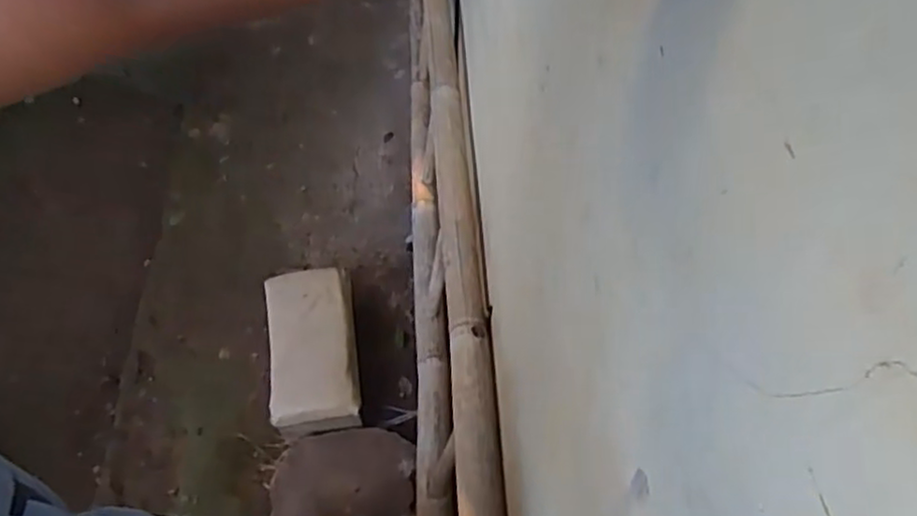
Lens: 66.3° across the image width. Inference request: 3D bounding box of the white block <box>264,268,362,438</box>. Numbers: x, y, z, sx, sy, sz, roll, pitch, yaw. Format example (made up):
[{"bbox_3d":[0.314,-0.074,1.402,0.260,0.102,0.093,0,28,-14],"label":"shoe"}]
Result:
[{"bbox_3d":[-0.321,0.207,1.558,0.186,0.140,0.334,-8,56,-7],"label":"white block"}]

